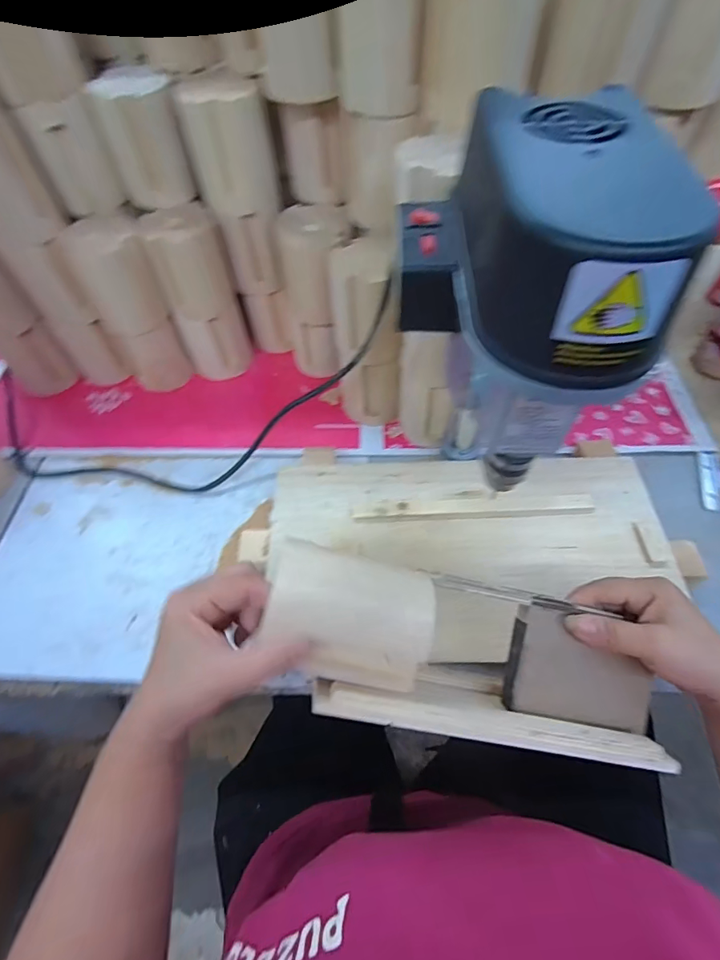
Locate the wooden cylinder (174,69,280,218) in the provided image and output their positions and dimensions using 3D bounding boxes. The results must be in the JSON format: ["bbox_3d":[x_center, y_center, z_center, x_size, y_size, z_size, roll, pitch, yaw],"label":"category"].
[{"bbox_3d":[-0.133,-0.342,0.470,0.080,0.101,0.068,-12,59,-6],"label":"wooden cylinder"}]

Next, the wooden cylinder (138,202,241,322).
[{"bbox_3d":[-0.196,-0.245,0.533,0.080,0.107,0.066,-21,60,-11],"label":"wooden cylinder"}]

